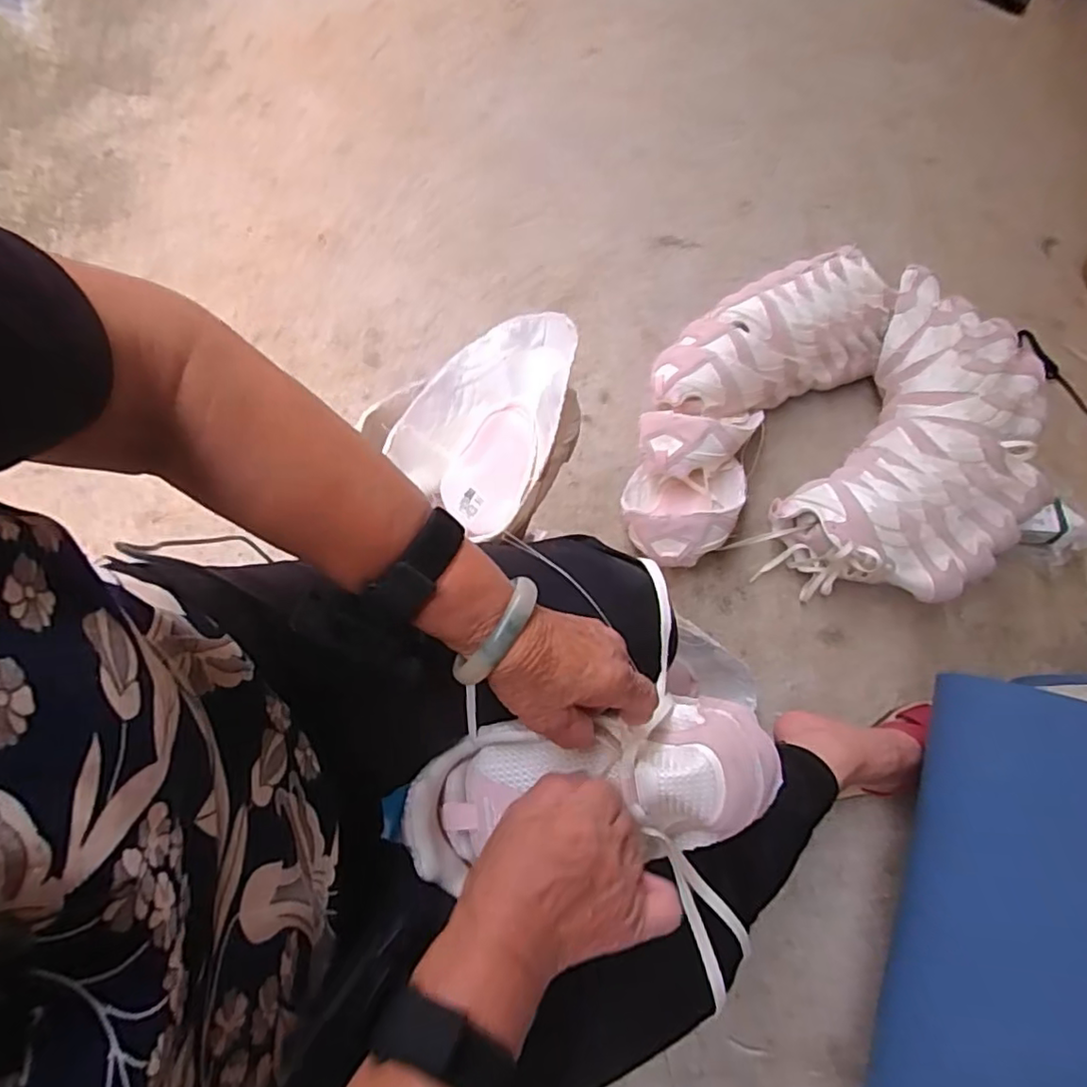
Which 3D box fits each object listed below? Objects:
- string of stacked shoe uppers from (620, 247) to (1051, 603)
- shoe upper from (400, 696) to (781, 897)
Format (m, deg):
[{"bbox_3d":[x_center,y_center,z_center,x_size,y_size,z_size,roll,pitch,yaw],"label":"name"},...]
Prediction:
[{"bbox_3d":[0.384,-0.161,0.832,0.483,0.134,0.445,9,70,2],"label":"string of stacked shoe uppers"},{"bbox_3d":[0.031,0.157,0.391,0.231,0.057,0.090,-8,71,-3],"label":"shoe upper"}]

